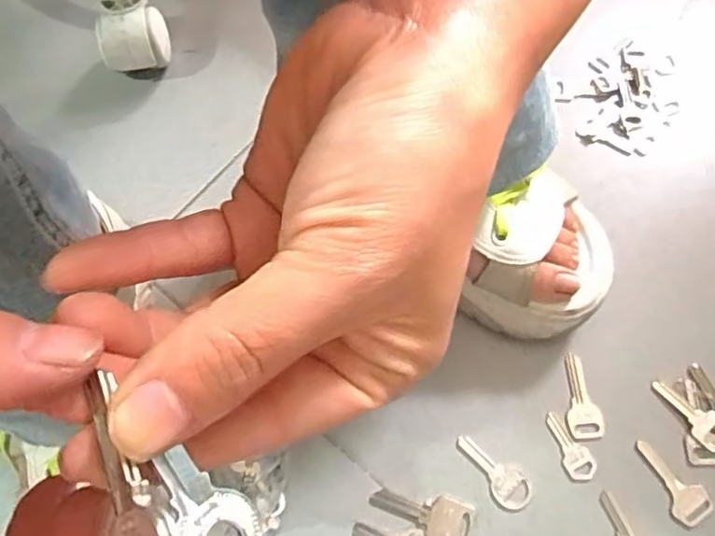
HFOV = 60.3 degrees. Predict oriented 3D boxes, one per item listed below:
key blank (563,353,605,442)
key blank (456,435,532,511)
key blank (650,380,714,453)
[{"bbox_3d":[0.140,0.080,0.384,0.021,0.004,0.053,-2,68,2],"label":"key blank"},{"bbox_3d":[0.082,0.121,0.370,0.023,0.004,0.052,-38,71,-12],"label":"key blank"},{"bbox_3d":[0.203,0.087,0.375,0.022,0.005,0.050,-42,72,-13],"label":"key blank"}]

